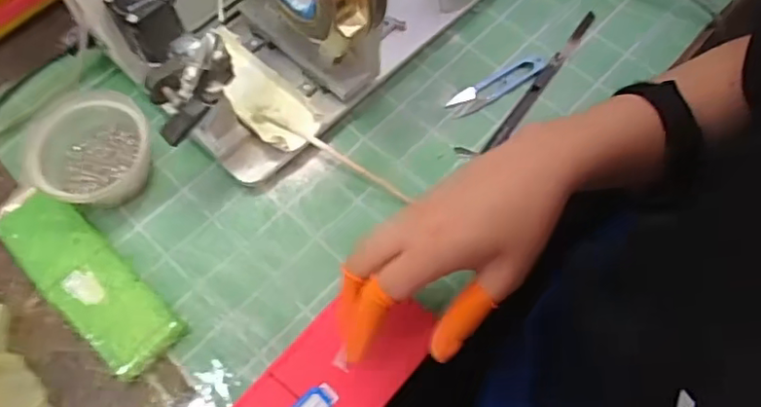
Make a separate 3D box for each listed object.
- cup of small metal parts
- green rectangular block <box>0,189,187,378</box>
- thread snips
[{"bbox_3d":[-0.239,-0.046,0.515,0.095,0.045,0.096,0,63,0],"label":"cup of small metal parts"},{"bbox_3d":[-0.231,0.057,0.489,0.179,0.014,0.057,40,70,18],"label":"green rectangular block"},{"bbox_3d":[0.108,-0.110,0.575,0.105,0.004,0.024,-29,67,-14],"label":"thread snips"}]

